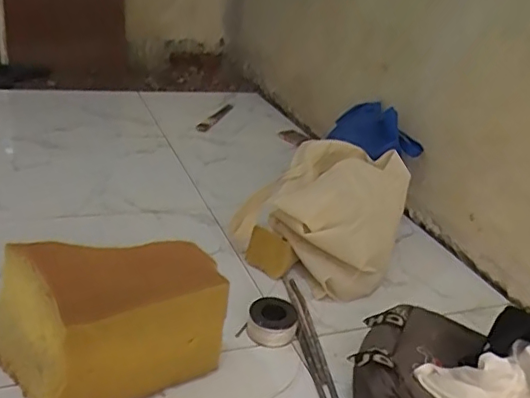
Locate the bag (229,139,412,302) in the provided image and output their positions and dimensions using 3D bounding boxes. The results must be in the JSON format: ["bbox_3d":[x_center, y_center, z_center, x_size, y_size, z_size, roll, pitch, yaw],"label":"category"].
[{"bbox_3d":[0.139,0.022,1.199,0.312,0.219,0.283,23,30,30],"label":"bag"}]

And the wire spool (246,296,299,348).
[{"bbox_3d":[0.015,0.213,0.981,0.084,0.043,0.080,5,25,-3],"label":"wire spool"}]

